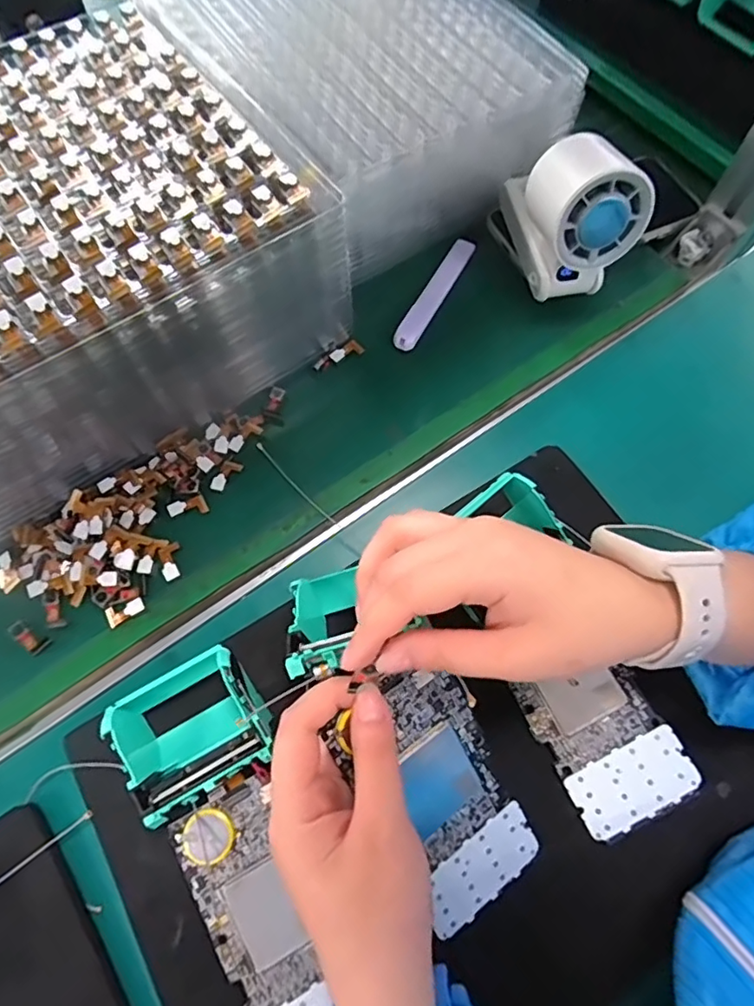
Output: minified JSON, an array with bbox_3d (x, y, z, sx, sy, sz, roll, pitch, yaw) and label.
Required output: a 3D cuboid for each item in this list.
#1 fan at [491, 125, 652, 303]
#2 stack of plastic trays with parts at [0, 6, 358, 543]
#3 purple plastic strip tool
[{"bbox_3d":[0.125,-0.197,0.370,0.054,0.100,0.099,-10,69,-5],"label":"fan"},{"bbox_3d":[-0.192,-0.139,0.336,0.278,0.114,0.218,-36,74,-13],"label":"stack of plastic trays with parts"},{"bbox_3d":[0.043,-0.154,0.401,0.018,0.013,0.110,26,71,9],"label":"purple plastic strip tool"}]

